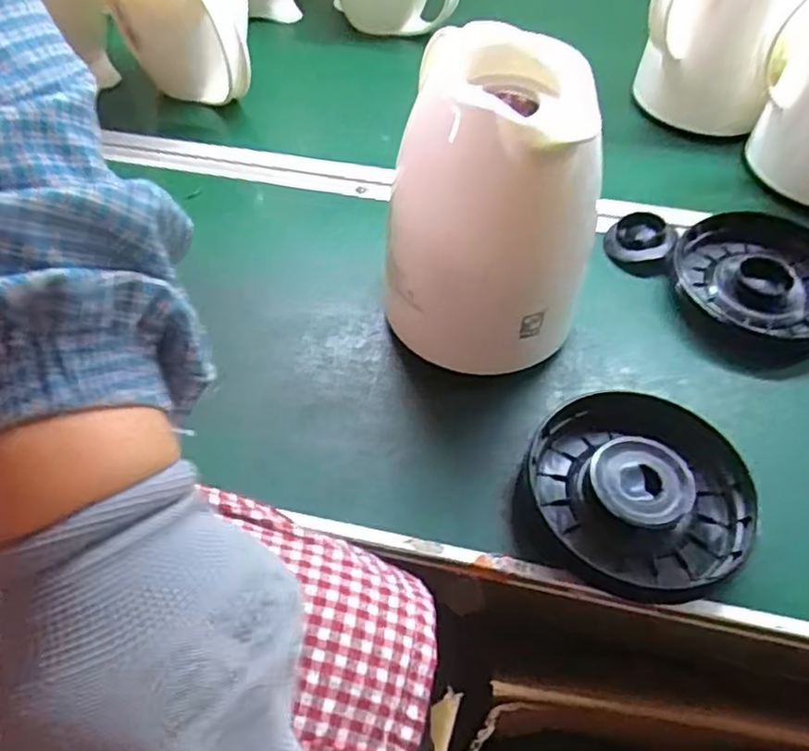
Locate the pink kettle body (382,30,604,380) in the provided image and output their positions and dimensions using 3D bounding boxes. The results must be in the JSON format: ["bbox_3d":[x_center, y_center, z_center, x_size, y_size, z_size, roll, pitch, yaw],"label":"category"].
[{"bbox_3d":[0.052,-0.105,0.461,0.124,0.204,0.135,0,50,0],"label":"pink kettle body"}]

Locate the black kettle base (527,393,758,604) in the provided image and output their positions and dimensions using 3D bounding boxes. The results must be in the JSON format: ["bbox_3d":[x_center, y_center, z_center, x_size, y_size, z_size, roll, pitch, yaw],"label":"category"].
[{"bbox_3d":[0.155,0.073,0.428,0.129,0.027,0.137,0,50,0],"label":"black kettle base"}]

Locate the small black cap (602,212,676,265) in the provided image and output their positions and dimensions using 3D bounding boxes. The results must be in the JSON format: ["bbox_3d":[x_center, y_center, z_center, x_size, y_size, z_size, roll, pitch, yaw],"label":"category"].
[{"bbox_3d":[0.204,-0.116,0.576,0.056,0.024,0.047,19,53,16],"label":"small black cap"}]

